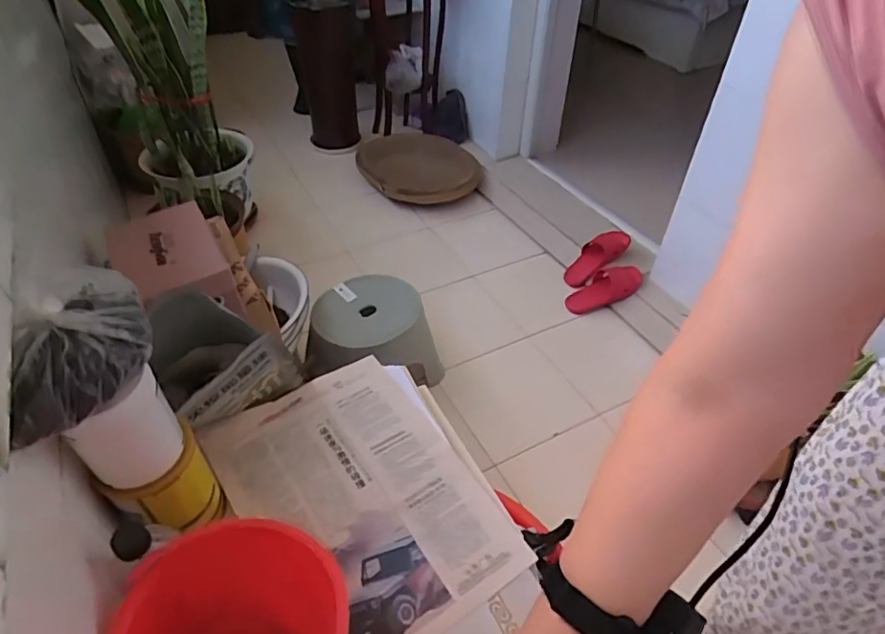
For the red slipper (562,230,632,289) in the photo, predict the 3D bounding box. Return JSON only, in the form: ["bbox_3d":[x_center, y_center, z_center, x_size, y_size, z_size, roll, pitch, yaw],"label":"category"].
[{"bbox_3d":[0.498,-0.200,1.794,0.270,0.054,0.104,-40,56,-17],"label":"red slipper"}]

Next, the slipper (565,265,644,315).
[{"bbox_3d":[0.510,-0.085,1.708,0.279,0.057,0.129,-24,49,-26],"label":"slipper"}]

